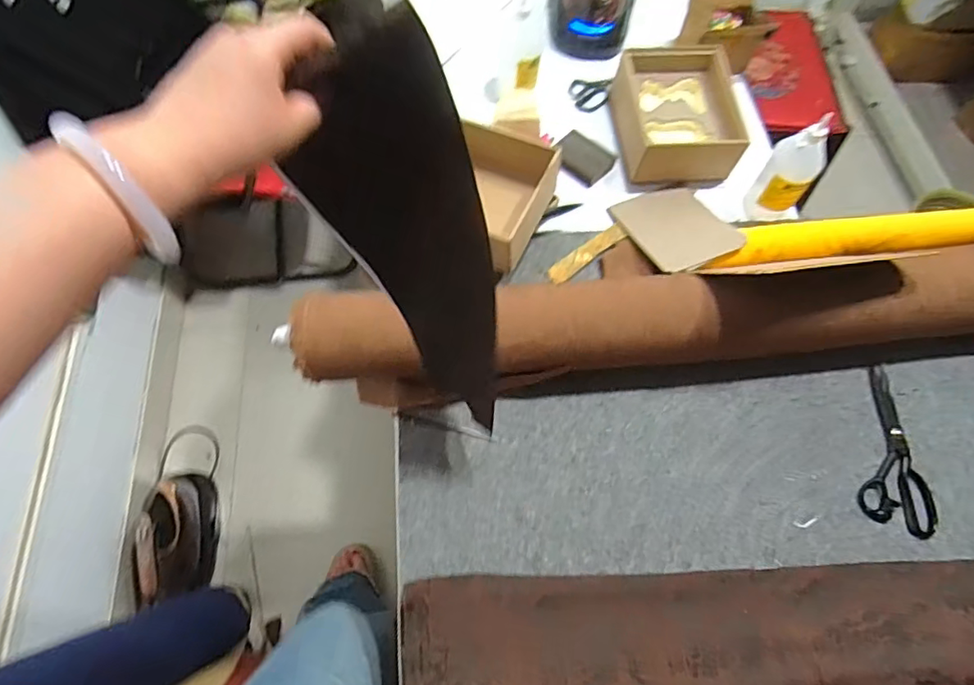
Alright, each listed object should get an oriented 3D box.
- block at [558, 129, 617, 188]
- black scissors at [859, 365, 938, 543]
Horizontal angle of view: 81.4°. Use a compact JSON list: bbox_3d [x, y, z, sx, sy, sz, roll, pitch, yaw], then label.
[{"bbox_3d":[0.168,-0.323,0.987,0.093,0.019,0.076,38,71,14],"label":"block"},{"bbox_3d":[0.582,0.144,0.804,0.096,0.014,0.237,13,67,4],"label":"black scissors"}]

